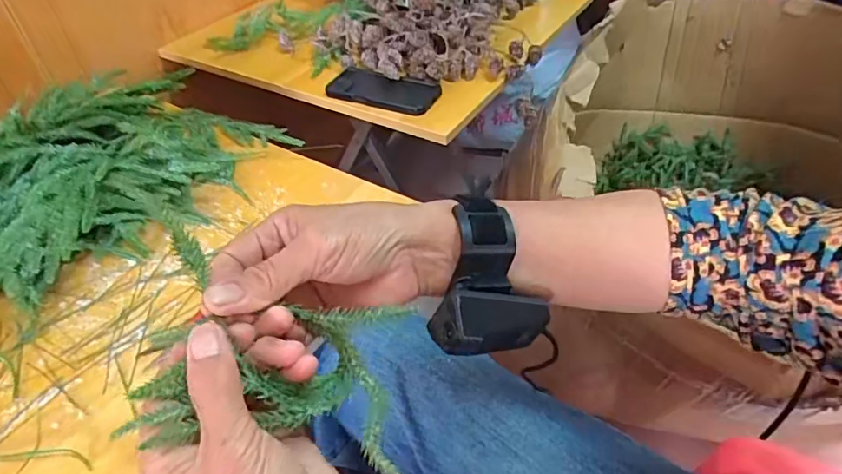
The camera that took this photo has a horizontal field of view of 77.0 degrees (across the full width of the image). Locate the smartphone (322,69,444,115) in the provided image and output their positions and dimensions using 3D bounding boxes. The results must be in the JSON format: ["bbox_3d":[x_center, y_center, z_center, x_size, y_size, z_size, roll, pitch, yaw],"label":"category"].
[{"bbox_3d":[-0.056,-0.223,0.802,0.162,0.013,0.087,13,51,10],"label":"smartphone"}]

